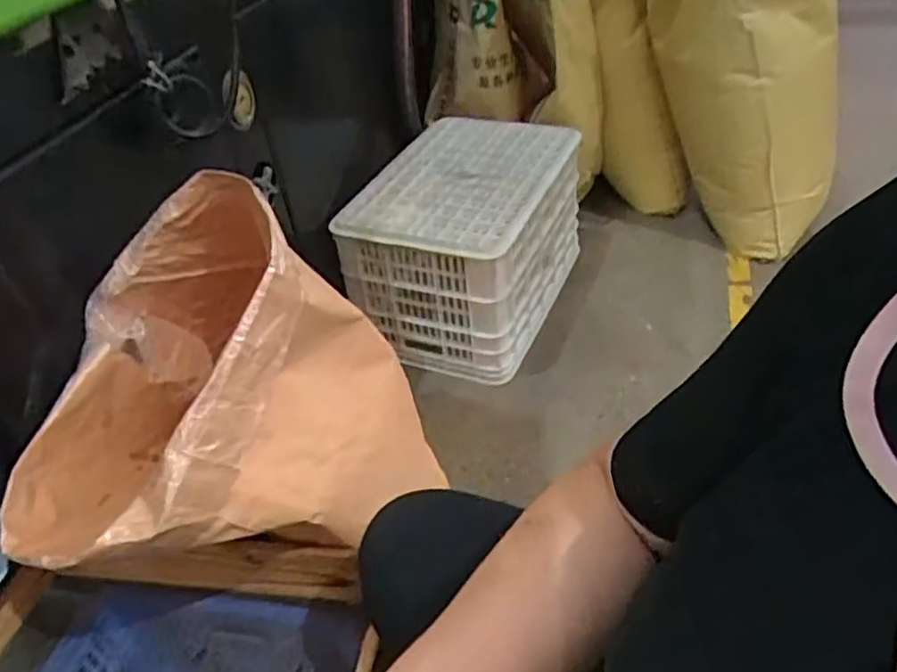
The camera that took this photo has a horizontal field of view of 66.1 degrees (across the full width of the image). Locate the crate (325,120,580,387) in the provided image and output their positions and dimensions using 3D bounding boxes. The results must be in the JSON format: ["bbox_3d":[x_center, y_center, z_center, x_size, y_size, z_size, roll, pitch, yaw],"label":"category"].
[{"bbox_3d":[0.047,-0.197,1.439,0.326,0.332,0.457,13,44,23],"label":"crate"}]

